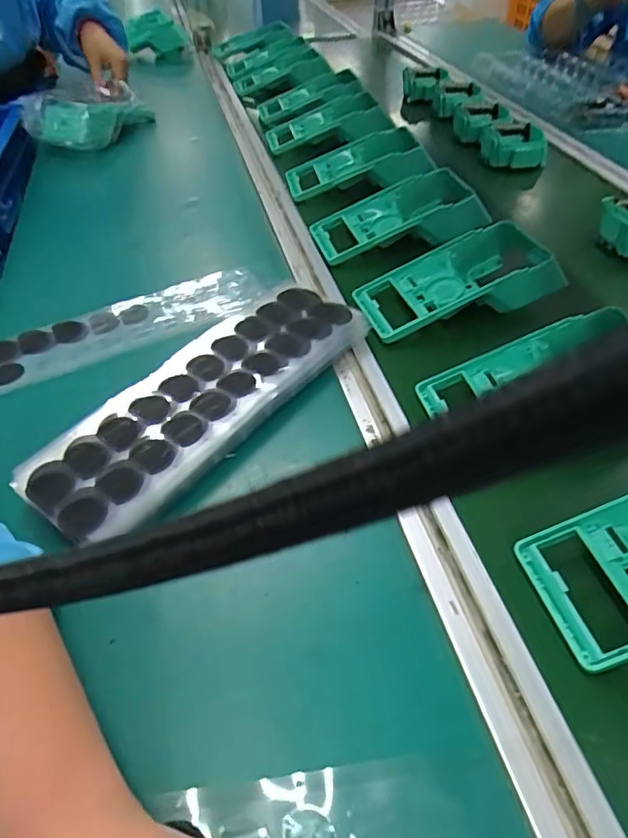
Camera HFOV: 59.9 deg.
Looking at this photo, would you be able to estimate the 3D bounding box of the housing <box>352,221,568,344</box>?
[{"bbox_3d":[0.135,-0.133,0.508,0.181,0.050,0.089,-12,49,-11],"label":"housing"}]

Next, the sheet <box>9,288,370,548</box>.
[{"bbox_3d":[-0.079,-0.018,0.417,0.094,0.022,0.281,30,55,24],"label":"sheet"}]

